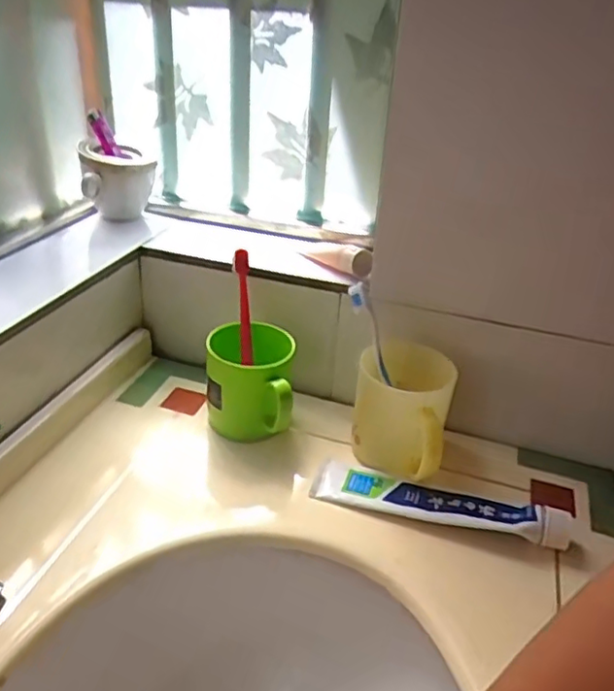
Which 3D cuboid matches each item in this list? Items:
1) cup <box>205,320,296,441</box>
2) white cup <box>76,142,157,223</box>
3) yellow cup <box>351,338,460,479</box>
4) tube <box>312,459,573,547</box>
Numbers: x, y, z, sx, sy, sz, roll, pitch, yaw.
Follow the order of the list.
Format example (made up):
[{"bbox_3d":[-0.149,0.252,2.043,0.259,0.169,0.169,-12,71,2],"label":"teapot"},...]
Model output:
[{"bbox_3d":[-0.054,0.040,0.619,0.086,0.094,0.096,0,28,0],"label":"cup"},{"bbox_3d":[-0.216,-0.190,0.727,0.082,0.083,0.072,-7,29,-13],"label":"white cup"},{"bbox_3d":[0.089,0.063,0.590,0.087,0.099,0.099,8,29,14],"label":"yellow cup"},{"bbox_3d":[0.119,0.134,0.552,0.224,0.030,0.054,12,32,10],"label":"tube"}]

